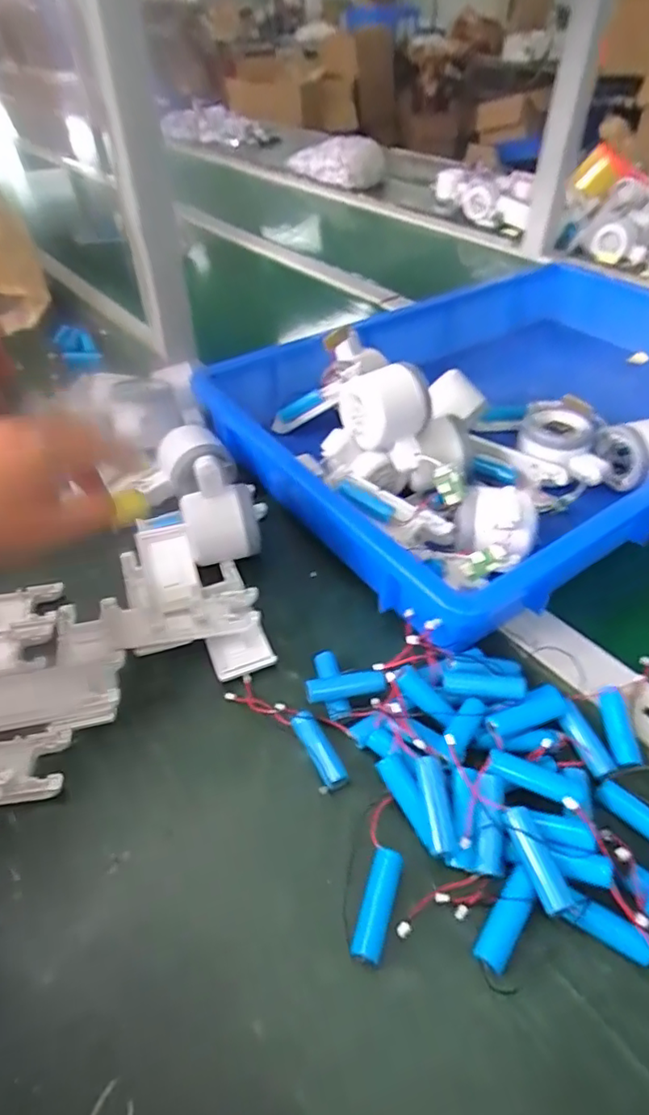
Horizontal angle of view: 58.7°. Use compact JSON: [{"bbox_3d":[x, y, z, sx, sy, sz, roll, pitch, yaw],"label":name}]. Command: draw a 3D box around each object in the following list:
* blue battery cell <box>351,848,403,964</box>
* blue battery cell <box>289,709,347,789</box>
[{"bbox_3d":[0.027,0.177,0.293,0.015,0.012,0.050,13,48,15],"label":"blue battery cell"},{"bbox_3d":[-0.003,0.117,0.354,0.016,0.011,0.049,-24,49,-20],"label":"blue battery cell"}]

